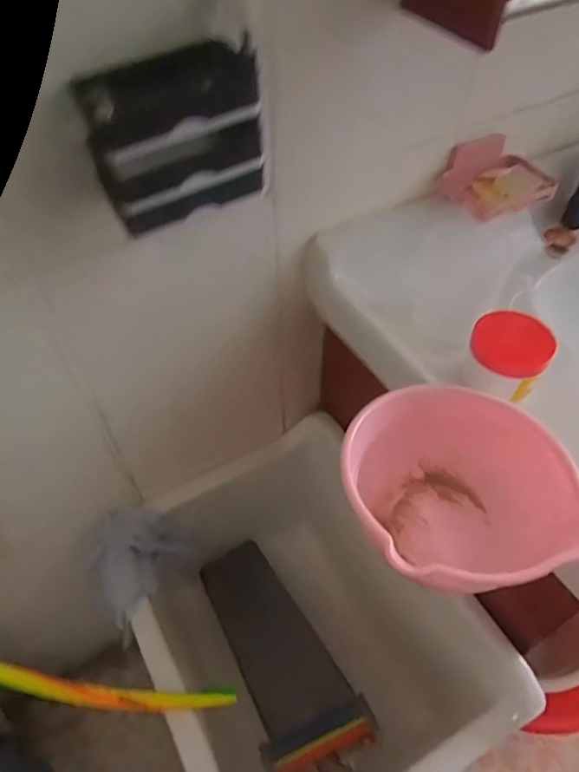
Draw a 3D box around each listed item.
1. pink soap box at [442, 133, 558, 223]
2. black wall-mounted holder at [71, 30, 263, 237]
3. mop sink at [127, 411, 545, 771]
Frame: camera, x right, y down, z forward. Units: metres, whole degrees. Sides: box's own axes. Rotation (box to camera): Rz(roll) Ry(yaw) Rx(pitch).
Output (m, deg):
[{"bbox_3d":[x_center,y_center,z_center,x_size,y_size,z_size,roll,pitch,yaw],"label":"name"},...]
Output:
[{"bbox_3d":[0.249,-0.246,0.643,0.128,0.051,0.082,-10,50,-7],"label":"pink soap box"},{"bbox_3d":[-0.085,-0.192,0.420,0.134,0.100,0.069,-20,52,-15],"label":"black wall-mounted holder"},{"bbox_3d":[0.005,0.348,0.791,0.384,0.297,0.487,-25,54,-18],"label":"mop sink"}]

